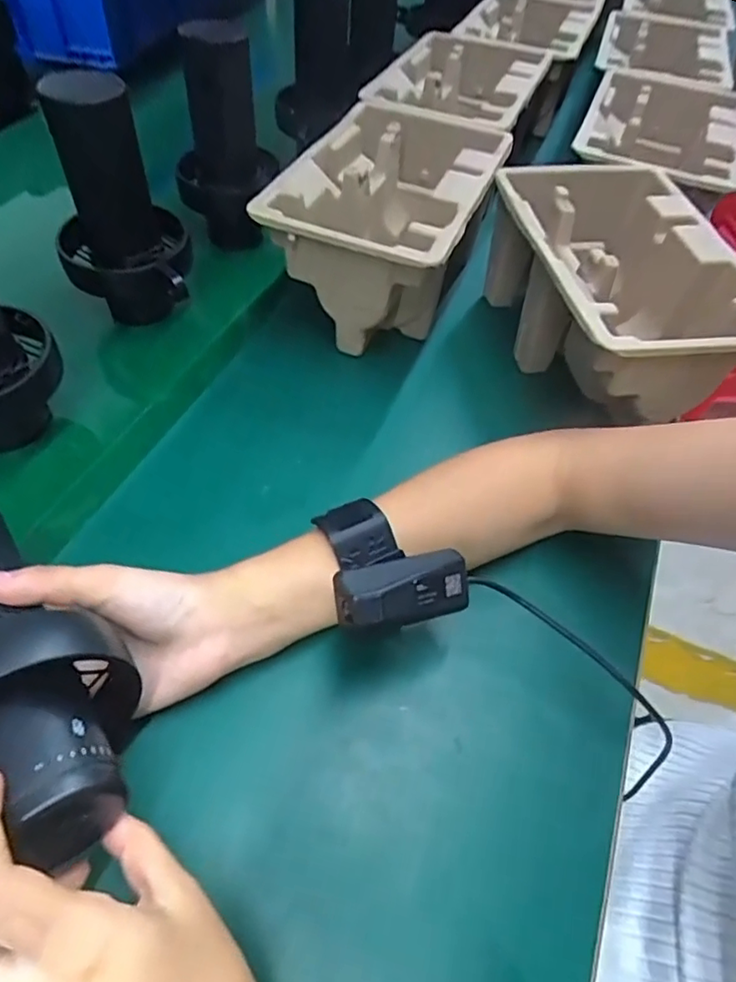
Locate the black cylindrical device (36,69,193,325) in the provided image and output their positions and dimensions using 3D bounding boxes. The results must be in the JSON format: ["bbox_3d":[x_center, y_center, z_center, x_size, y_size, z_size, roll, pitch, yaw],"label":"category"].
[{"bbox_3d":[-0.189,-0.209,0.445,0.093,0.167,0.075,-2,55,-9],"label":"black cylindrical device"}]

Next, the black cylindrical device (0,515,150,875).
[{"bbox_3d":[-0.163,0.080,0.266,0.086,0.086,0.179,-30,56,-27],"label":"black cylindrical device"}]

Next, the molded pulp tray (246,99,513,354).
[{"bbox_3d":[0.017,-0.228,0.515,0.148,0.108,0.231,20,54,7],"label":"molded pulp tray"}]

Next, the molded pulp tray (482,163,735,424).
[{"bbox_3d":[0.186,-0.150,0.468,0.150,0.105,0.230,-2,53,-9],"label":"molded pulp tray"}]

